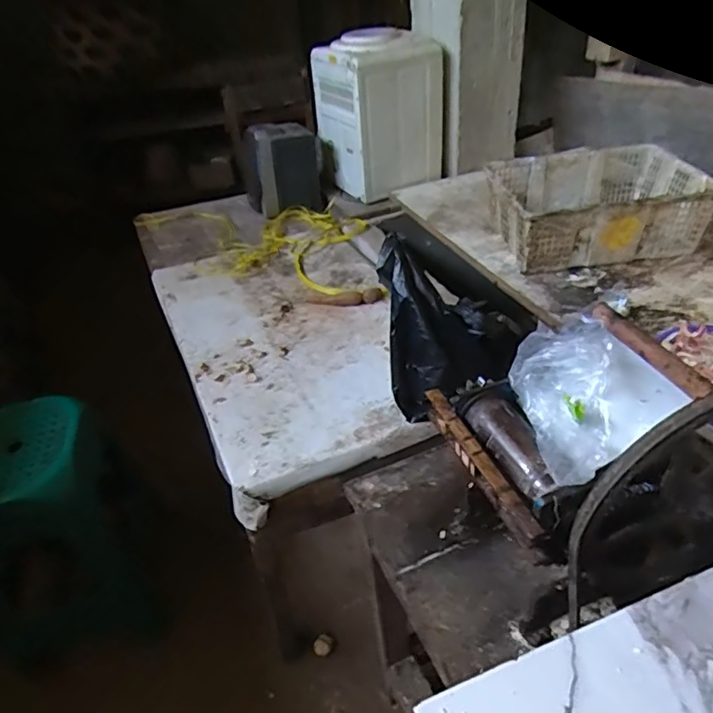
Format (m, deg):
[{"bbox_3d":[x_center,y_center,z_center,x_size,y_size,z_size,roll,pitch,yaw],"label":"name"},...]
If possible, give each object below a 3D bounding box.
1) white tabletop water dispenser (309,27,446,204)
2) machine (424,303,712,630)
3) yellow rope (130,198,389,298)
[{"bbox_3d":[0.069,-0.770,1.756,0.320,0.442,0.308,-21,40,-19],"label":"white tabletop water dispenser"},{"bbox_3d":[0.265,0.090,0.617,0.281,0.254,0.252,-17,39,-14],"label":"machine"},{"bbox_3d":[-0.278,-0.353,1.624,0.892,0.034,0.439,12,41,22],"label":"yellow rope"}]

